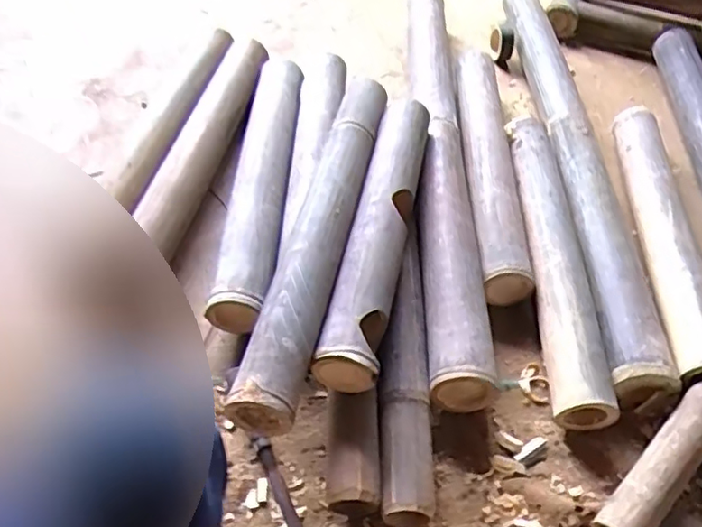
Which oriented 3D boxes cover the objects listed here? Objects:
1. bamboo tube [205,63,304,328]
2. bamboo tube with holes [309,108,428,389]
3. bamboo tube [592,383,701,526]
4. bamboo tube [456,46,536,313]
[{"bbox_3d":[-0.136,-0.144,0.966,0.075,0.074,0.554,4,51,-1],"label":"bamboo tube"},{"bbox_3d":[0.040,-0.047,0.843,0.071,0.084,0.487,11,51,5],"label":"bamboo tube with holes"},{"bbox_3d":[0.362,0.227,0.703,0.055,0.064,0.230,39,59,25],"label":"bamboo tube"},{"bbox_3d":[0.222,-0.177,1.016,0.083,0.064,0.543,2,51,-2],"label":"bamboo tube"}]

